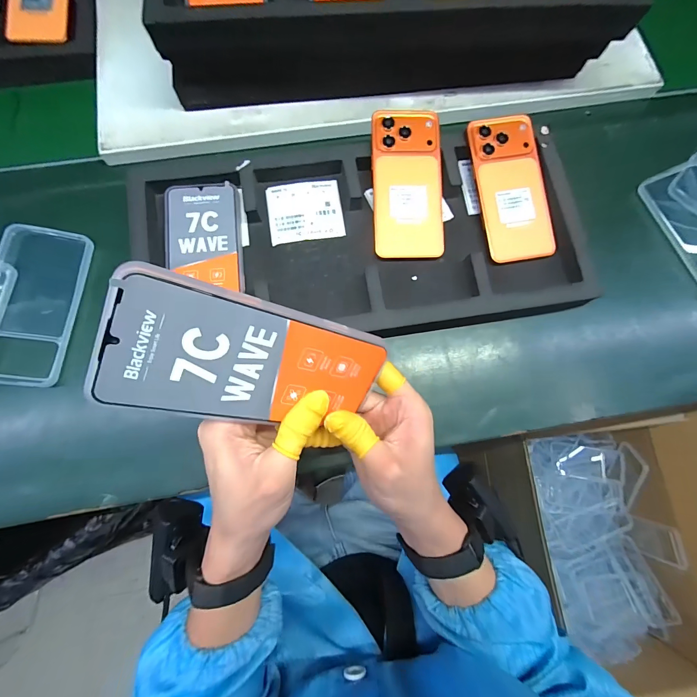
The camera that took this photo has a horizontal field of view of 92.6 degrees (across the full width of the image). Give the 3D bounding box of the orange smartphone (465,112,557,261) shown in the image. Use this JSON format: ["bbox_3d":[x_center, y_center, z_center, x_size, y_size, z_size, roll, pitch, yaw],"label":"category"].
[{"bbox_3d":[0.185,-0.181,0.375,0.078,0.006,0.165,-10,87,-4],"label":"orange smartphone"}]

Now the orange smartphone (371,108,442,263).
[{"bbox_3d":[0.066,-0.181,0.369,0.077,0.007,0.161,-2,89,-2],"label":"orange smartphone"}]

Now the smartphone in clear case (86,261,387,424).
[{"bbox_3d":[-0.052,0.010,0.201,0.159,0.006,0.077,15,109,-33],"label":"smartphone in clear case"}]

